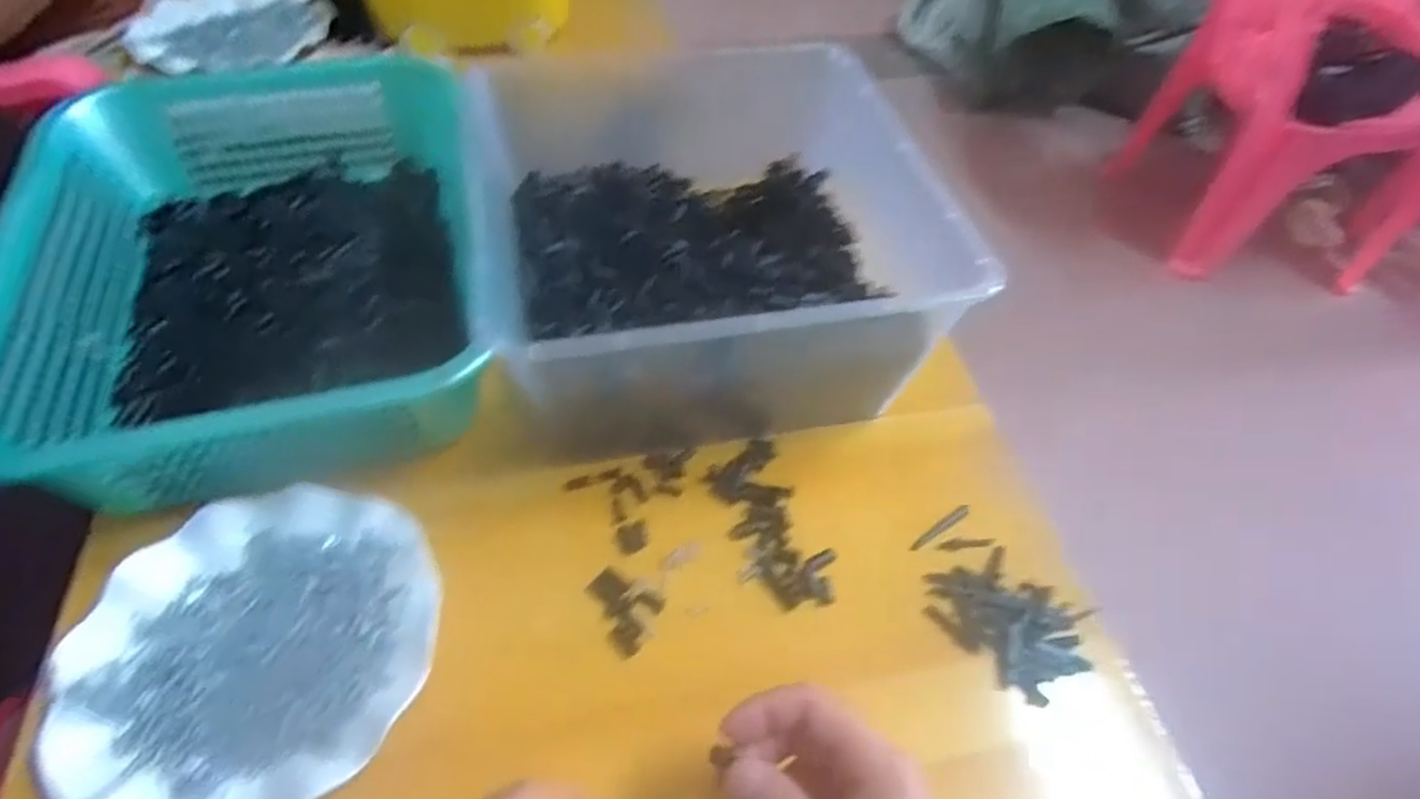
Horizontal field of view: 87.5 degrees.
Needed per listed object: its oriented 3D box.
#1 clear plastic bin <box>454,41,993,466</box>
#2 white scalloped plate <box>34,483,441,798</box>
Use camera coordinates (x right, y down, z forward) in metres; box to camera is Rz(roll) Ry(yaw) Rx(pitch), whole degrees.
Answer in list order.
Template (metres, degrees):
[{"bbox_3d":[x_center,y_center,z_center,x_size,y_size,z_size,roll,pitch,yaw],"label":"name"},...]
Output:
[{"bbox_3d":[-0.002,-0.105,0.539,0.284,0.141,0.273,-8,52,-11],"label":"clear plastic bin"},{"bbox_3d":[-0.245,0.131,0.403,0.183,0.015,0.177,2,51,-3],"label":"white scalloped plate"}]

